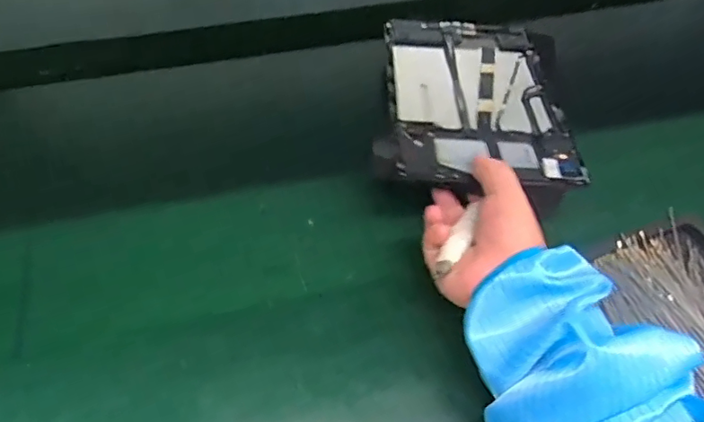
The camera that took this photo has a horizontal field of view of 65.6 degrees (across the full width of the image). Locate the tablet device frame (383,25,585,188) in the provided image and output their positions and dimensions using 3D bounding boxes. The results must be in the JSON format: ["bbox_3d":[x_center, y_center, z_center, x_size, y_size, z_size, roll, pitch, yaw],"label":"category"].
[{"bbox_3d":[0.110,-0.110,0.502,0.150,0.014,0.252,2,46,-1],"label":"tablet device frame"}]

